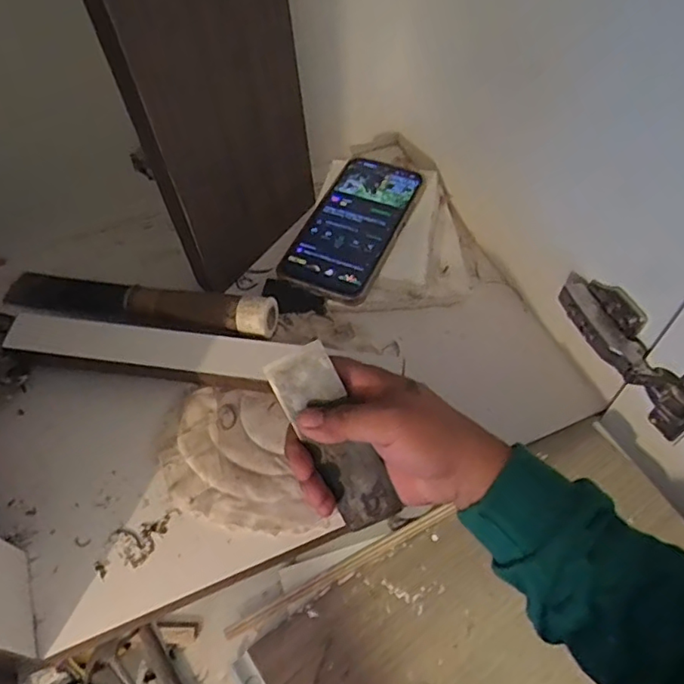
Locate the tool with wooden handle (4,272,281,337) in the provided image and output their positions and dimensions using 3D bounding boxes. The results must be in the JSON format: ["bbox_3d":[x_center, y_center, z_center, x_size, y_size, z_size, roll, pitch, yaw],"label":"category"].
[{"bbox_3d":[-0.178,-0.037,0.493,0.253,0.038,0.045,10,56,8],"label":"tool with wooden handle"}]

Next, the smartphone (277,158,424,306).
[{"bbox_3d":[0.013,-0.106,0.527,0.082,0.015,0.167,22,58,16],"label":"smartphone"}]

